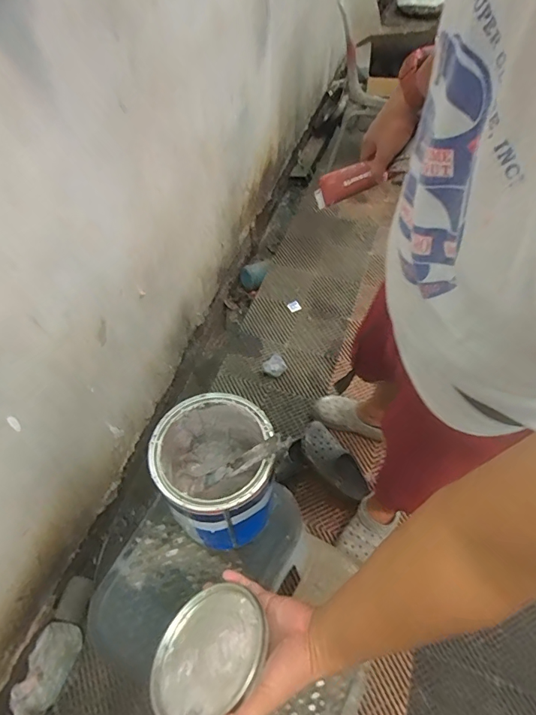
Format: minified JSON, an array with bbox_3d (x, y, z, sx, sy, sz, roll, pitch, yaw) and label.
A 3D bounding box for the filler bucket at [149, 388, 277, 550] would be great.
[{"bbox_3d":[-0.072,0.173,0.650,0.160,0.192,0.164,0,55,1],"label":"filler bucket"}]

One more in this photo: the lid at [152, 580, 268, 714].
[{"bbox_3d":[-0.073,0.341,0.505,0.141,0.007,0.143,-26,25,13],"label":"lid"}]

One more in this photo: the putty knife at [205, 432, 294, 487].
[{"bbox_3d":[-0.039,0.149,0.611,0.010,0.224,0.027,24,50,-26],"label":"putty knife"}]

